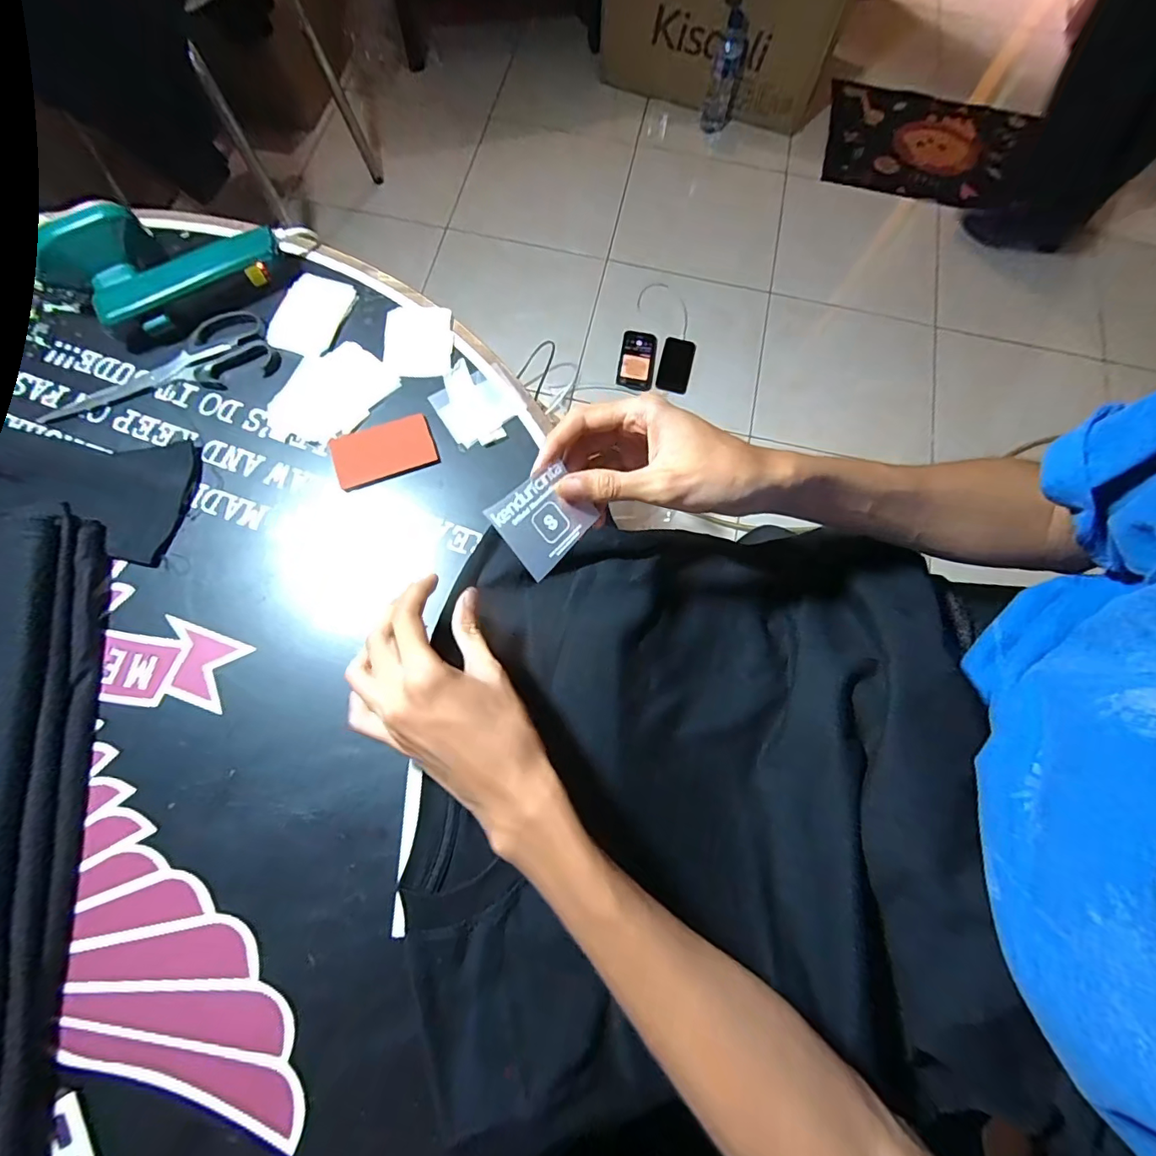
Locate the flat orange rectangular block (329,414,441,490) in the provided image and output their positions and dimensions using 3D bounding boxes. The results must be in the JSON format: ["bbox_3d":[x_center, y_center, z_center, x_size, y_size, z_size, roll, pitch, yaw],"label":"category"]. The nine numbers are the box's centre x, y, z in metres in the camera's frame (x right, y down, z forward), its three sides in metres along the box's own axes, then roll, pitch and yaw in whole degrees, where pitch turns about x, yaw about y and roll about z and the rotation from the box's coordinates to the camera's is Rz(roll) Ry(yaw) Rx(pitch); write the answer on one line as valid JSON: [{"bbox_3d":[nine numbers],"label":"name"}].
[{"bbox_3d":[-0.170,-0.111,0.445,0.087,0.007,0.052,-17,76,-6],"label":"flat orange rectangular block"}]

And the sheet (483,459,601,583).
[{"bbox_3d":[-0.021,-0.037,0.312,0.059,0.004,0.051,-46,110,-26],"label":"sheet"}]

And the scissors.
[{"bbox_3d":[-0.380,-0.193,0.461,0.201,0.012,0.069,-18,76,-6],"label":"scissors"}]

